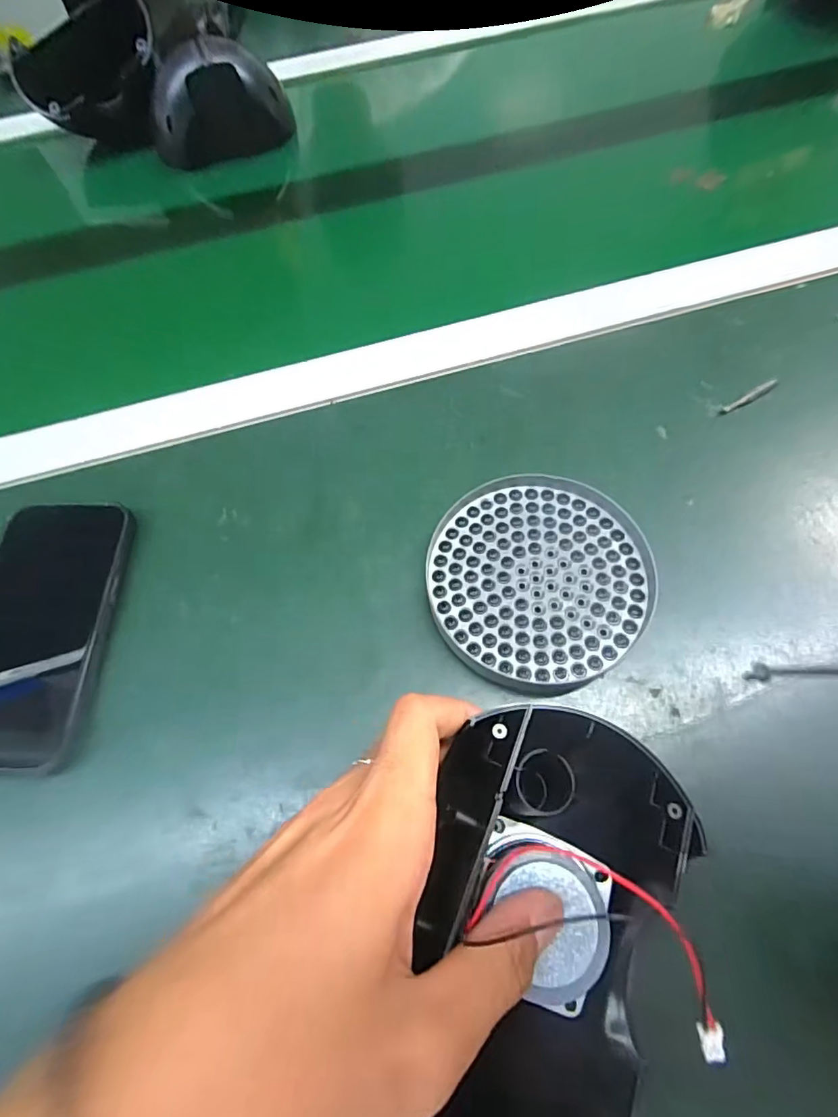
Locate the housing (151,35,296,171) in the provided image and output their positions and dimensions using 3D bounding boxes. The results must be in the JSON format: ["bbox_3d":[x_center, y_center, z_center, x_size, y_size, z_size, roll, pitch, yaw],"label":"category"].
[{"bbox_3d":[-0.182,-0.414,0.469,0.125,0.063,0.069,-17,65,-4],"label":"housing"}]

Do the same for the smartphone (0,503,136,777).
[{"bbox_3d":[-0.203,0.036,0.278,0.074,0.008,0.144,-1,65,4],"label":"smartphone"}]

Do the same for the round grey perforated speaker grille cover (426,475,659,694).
[{"bbox_3d":[0.062,0.010,0.279,0.113,0.019,0.113,-29,66,-9],"label":"round grey perforated speaker grille cover"}]

